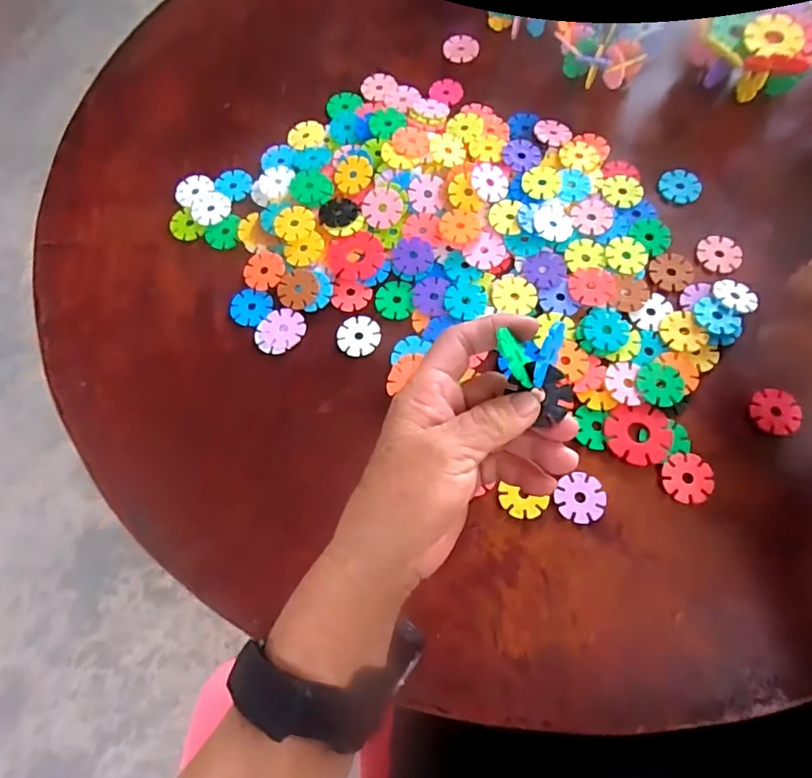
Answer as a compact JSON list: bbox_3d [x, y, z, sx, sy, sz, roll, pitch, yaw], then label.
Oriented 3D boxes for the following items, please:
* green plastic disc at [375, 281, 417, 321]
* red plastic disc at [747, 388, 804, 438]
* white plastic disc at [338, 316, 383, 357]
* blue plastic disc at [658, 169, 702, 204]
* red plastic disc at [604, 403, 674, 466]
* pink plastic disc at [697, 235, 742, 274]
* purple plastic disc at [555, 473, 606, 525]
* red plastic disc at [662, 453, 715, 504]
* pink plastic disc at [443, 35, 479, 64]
[{"bbox_3d":[-0.008,-0.068,0.398,0.029,0.004,0.032,-6,70,0],"label":"green plastic disc"},{"bbox_3d":[0.250,0.015,0.354,0.032,0.004,0.033,-1,70,2],"label":"red plastic disc"},{"bbox_3d":[-0.035,-0.040,0.385,0.030,0.004,0.031,-1,70,2],"label":"white plastic disc"},{"bbox_3d":[0.221,-0.164,0.424,0.031,0.005,0.031,-1,70,2],"label":"blue plastic disc"},{"bbox_3d":[0.155,0.030,0.347,0.042,0.004,0.041,-1,70,2],"label":"red plastic disc"},{"bbox_3d":[0.239,-0.103,0.397,0.032,0.004,0.032,-1,70,2],"label":"pink plastic disc"},{"bbox_3d":[0.112,0.070,0.336,0.030,0.004,0.031,-1,70,2],"label":"purple plastic disc"},{"bbox_3d":[0.181,0.058,0.336,0.030,0.005,0.029,-1,70,2],"label":"red plastic disc"},{"bbox_3d":[0.051,-0.320,0.490,0.032,0.004,0.032,-1,70,2],"label":"pink plastic disc"}]

